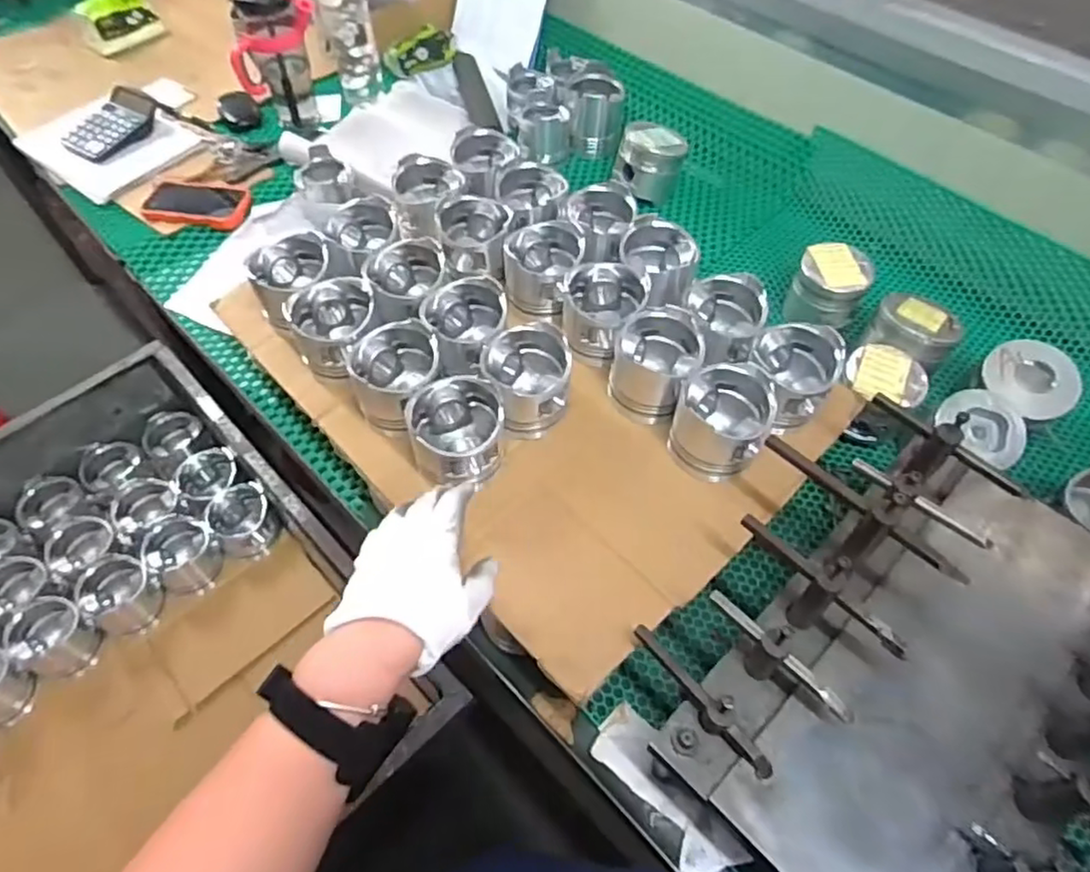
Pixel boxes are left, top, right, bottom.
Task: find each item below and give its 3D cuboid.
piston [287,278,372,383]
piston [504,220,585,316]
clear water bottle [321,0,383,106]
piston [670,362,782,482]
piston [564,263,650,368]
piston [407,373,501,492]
[{"bbox_3d":[-0.228,-0.116,0.733,0.089,0.082,0.091,-27,61,-18],"label":"piston"},{"bbox_3d":[-0.001,-0.203,0.787,0.090,0.073,0.104,6,57,3],"label":"piston"},{"bbox_3d":[-0.349,-0.701,1.137,0.107,0.222,0.067,-15,58,-11],"label":"clear water bottle"},{"bbox_3d":[0.176,-0.016,0.665,0.091,0.085,0.085,20,59,12],"label":"piston"},{"bbox_3d":[0.066,-0.133,0.752,0.088,0.086,0.091,1,57,-1],"label":"piston"},{"bbox_3d":[-0.087,-0.004,0.659,0.089,0.072,0.093,1,57,-1],"label":"piston"}]

